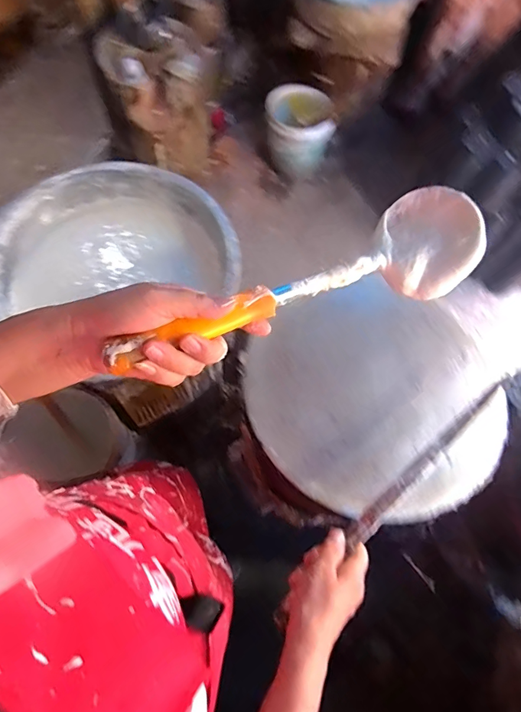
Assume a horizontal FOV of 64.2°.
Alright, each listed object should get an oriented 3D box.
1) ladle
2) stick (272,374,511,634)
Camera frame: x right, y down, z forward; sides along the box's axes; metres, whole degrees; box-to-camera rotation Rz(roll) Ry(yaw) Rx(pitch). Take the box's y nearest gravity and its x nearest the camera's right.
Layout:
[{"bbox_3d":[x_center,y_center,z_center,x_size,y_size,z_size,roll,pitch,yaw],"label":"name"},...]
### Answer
[{"bbox_3d":[0.050,-0.058,0.368,0.359,0.063,0.098,-26,71,-21],"label":"ladle"},{"bbox_3d":[0.168,0.154,0.490,0.403,0.024,0.018,-39,74,-15],"label":"stick"}]

